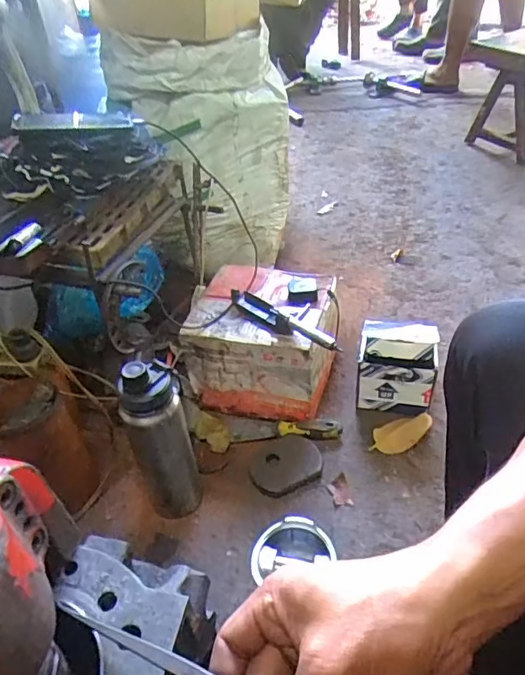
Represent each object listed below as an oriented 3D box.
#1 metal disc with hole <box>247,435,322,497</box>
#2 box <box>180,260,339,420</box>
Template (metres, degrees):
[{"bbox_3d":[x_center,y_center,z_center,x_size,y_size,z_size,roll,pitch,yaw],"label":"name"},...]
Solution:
[{"bbox_3d":[0.035,0.201,0.862,0.112,0.018,0.096,-21,42,-18],"label":"metal disc with hole"},{"bbox_3d":[-0.002,0.001,0.953,0.233,0.191,0.220,2,40,9],"label":"box"}]

